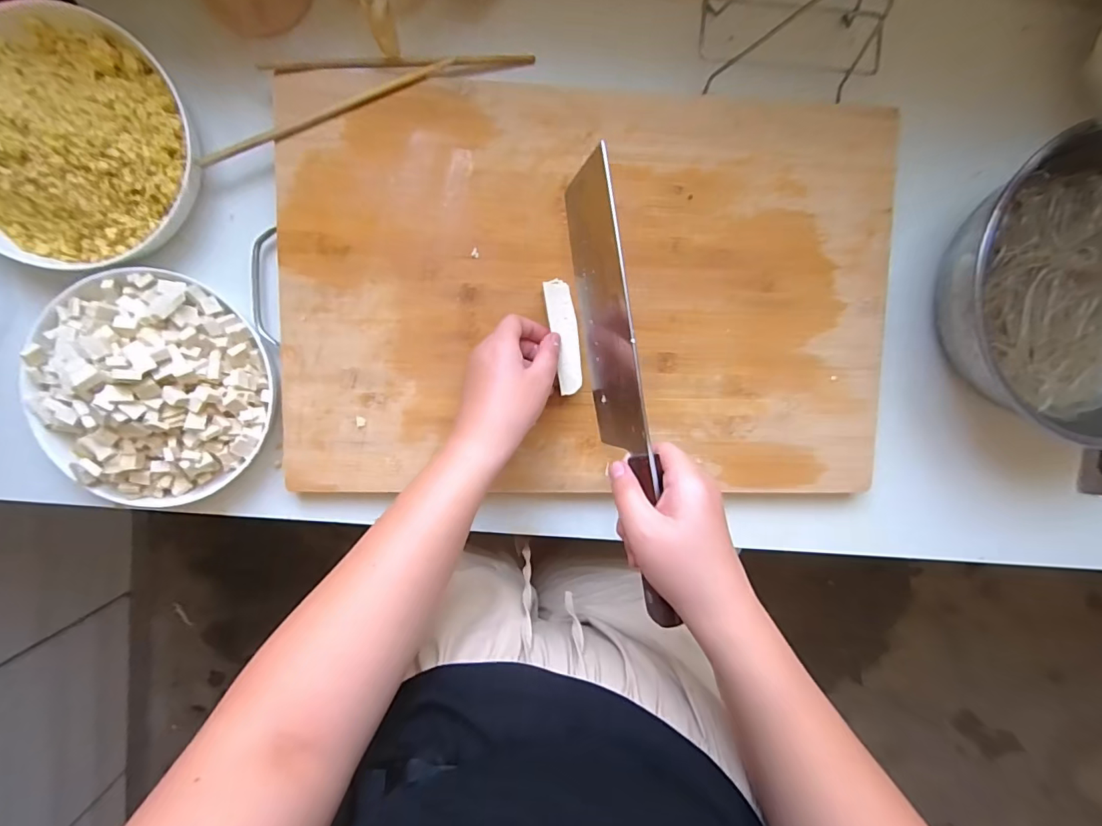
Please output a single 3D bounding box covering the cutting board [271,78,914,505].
[{"bbox_3d":[0.038,-0.103,0.449,0.546,0.019,0.357,1,96,-3],"label":"cutting board"}]

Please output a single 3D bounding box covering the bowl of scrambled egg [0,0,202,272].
[{"bbox_3d":[-0.390,-0.217,0.387,0.187,0.066,0.192,0,96,-3],"label":"bowl of scrambled egg"}]

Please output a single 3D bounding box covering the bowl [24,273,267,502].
[{"bbox_3d":[-0.340,-0.018,0.406,0.188,0.080,0.185,0,96,-3],"label":"bowl"}]

